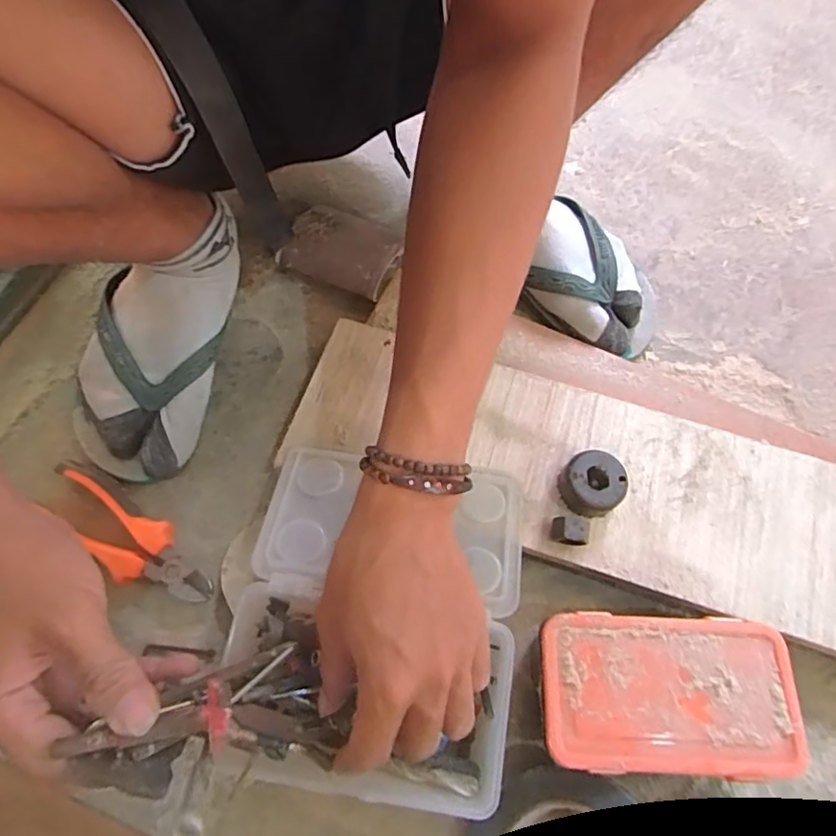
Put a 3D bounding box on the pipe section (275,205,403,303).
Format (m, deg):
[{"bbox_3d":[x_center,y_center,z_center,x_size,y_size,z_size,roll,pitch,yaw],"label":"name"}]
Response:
[{"bbox_3d":[-0.067,-0.147,0.495,0.103,0.041,0.066,29,70,10],"label":"pipe section"}]

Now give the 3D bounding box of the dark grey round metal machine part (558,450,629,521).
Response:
[{"bbox_3d":[0.117,0.045,0.378,0.039,0.026,0.040,1,68,-1],"label":"dark grey round metal machine part"}]

